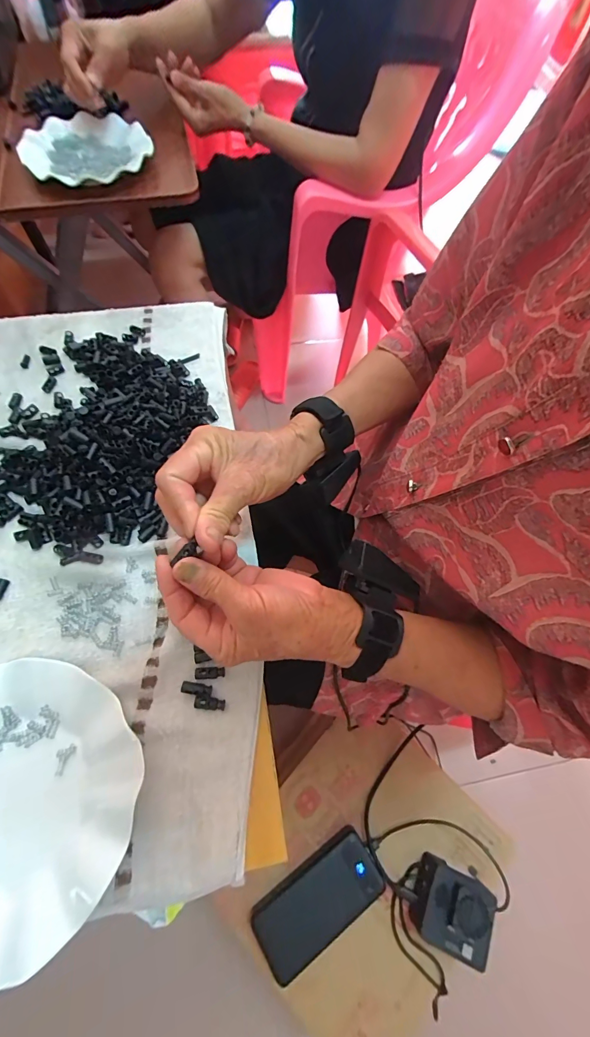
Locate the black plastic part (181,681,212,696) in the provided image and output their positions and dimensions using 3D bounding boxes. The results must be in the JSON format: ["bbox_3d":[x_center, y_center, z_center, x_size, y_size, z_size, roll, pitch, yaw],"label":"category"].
[{"bbox_3d":[-0.081,0.140,0.307,0.025,0.004,0.009,10,66,1],"label":"black plastic part"}]

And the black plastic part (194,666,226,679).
[{"bbox_3d":[-0.071,0.129,0.314,0.025,0.004,0.009,-1,66,-3],"label":"black plastic part"}]

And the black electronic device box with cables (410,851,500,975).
[{"bbox_3d":[0.188,0.469,0.455,0.081,0.054,0.078,23,67,7],"label":"black electronic device box with cables"}]

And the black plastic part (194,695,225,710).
[{"bbox_3d":[-0.069,0.150,0.304,0.024,0.004,0.010,7,66,0],"label":"black plastic part"}]

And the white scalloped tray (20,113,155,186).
[{"bbox_3d":[-0.313,-0.560,0.566,0.182,0.026,0.144,-15,68,-10],"label":"white scalloped tray"}]

